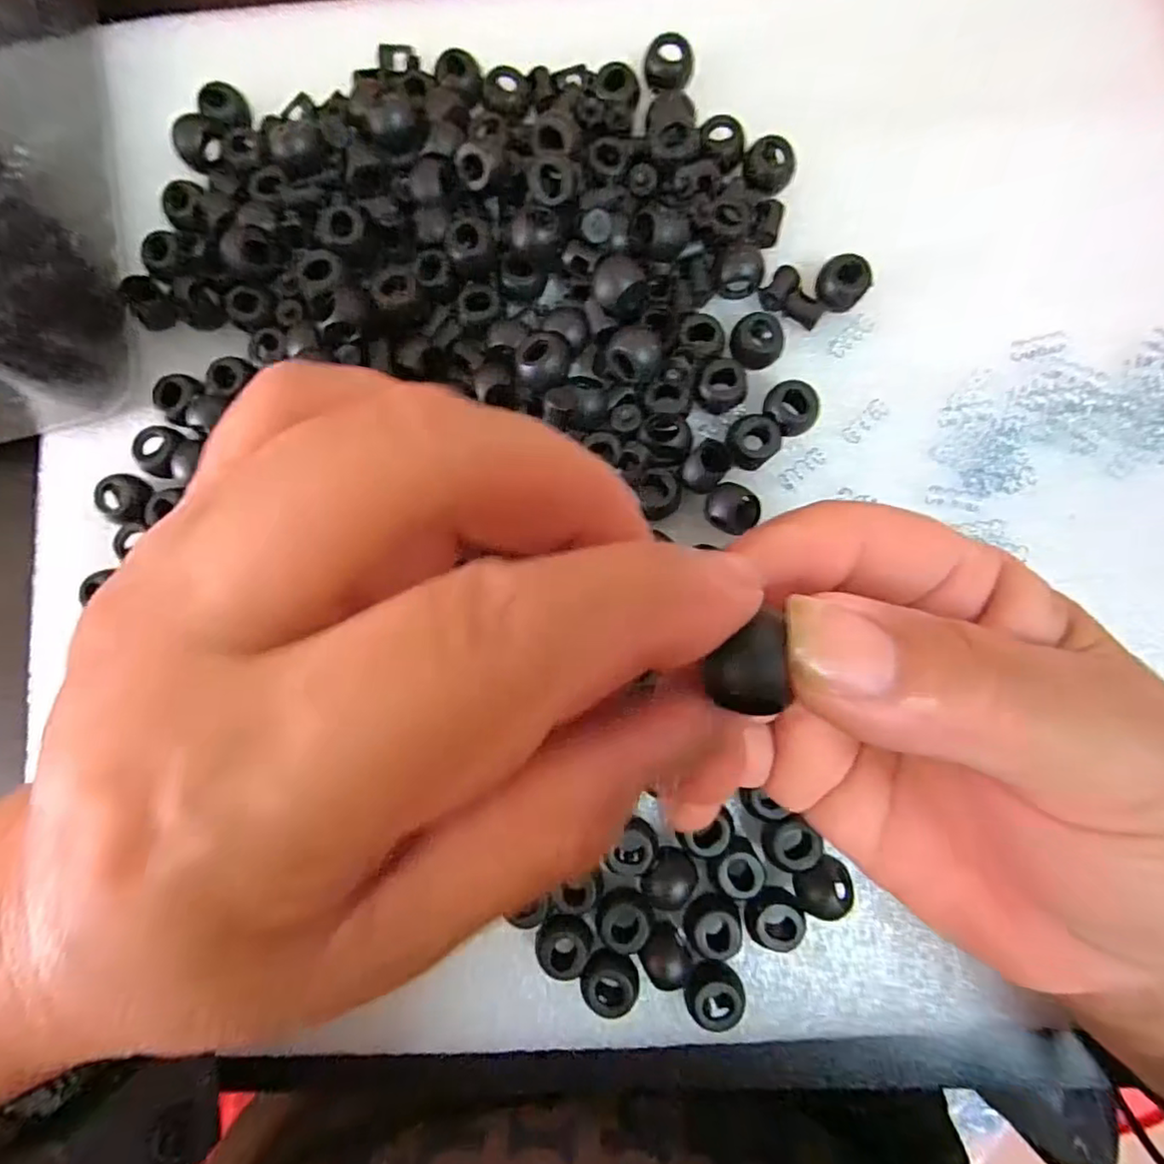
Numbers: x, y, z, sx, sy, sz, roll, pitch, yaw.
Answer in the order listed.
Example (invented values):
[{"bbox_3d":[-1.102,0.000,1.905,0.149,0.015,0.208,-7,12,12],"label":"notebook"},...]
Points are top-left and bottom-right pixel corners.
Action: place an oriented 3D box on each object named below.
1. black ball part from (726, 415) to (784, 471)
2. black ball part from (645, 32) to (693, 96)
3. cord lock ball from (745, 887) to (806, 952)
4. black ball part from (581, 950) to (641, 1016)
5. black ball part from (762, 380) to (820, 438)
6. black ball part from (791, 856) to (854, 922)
[{"bbox_3d":[0.056,-0.046,0.199,0.017,0.011,0.016,0,85,2],"label":"black ball part"},{"bbox_3d":[0.031,-0.184,0.216,0.016,0.009,0.016,0,85,2],"label":"black ball part"},{"bbox_3d":[0.059,0.102,0.185,0.016,0.010,0.016,0,85,2],"label":"cord lock ball"},{"bbox_3d":[0.008,0.121,0.186,0.017,0.013,0.017,0,85,2],"label":"black ball part"},{"bbox_3d":[0.069,-0.057,0.201,0.016,0.010,0.017,0,85,2],"label":"black ball part"},{"bbox_3d":[0.071,0.091,0.183,0.015,0.017,0.015,-36,84,-1],"label":"black ball part"}]

